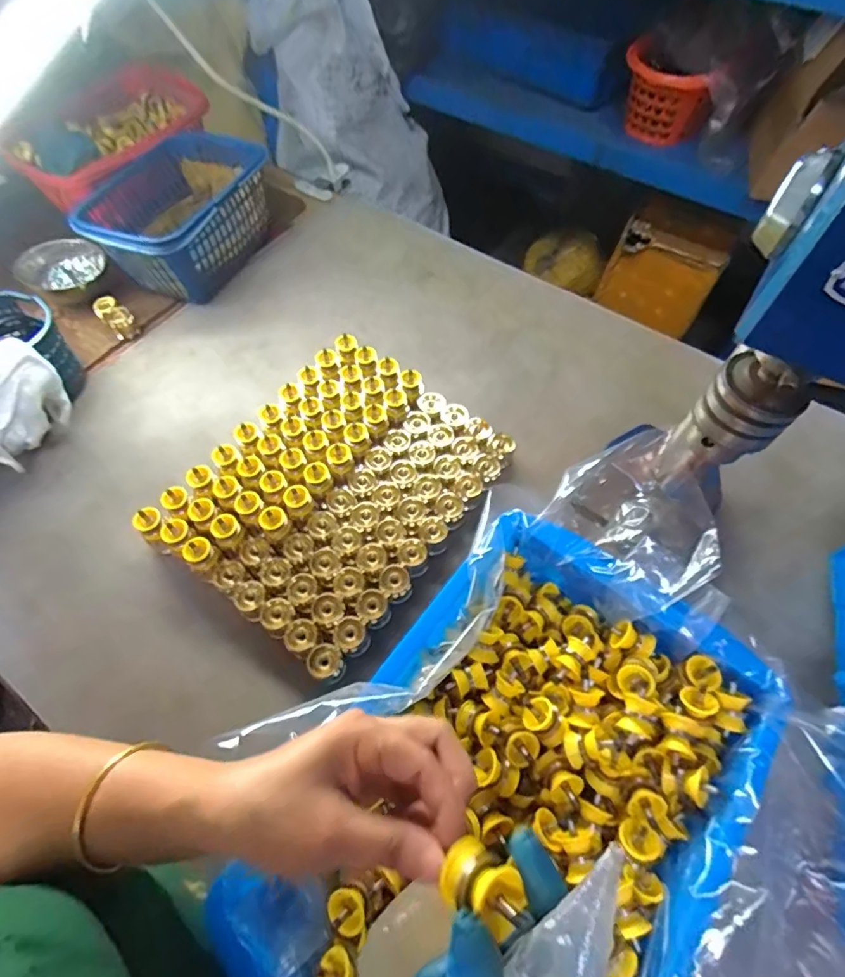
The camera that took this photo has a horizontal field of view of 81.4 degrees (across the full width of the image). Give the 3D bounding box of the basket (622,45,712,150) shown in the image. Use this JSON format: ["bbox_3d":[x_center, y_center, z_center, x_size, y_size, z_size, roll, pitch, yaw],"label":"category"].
[{"bbox_3d":[0.463,-0.749,0.957,0.171,0.123,0.104,13,61,7],"label":"basket"}]

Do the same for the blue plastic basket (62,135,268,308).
[{"bbox_3d":[-0.334,-0.389,0.710,0.184,0.117,0.268,26,63,13],"label":"blue plastic basket"}]

